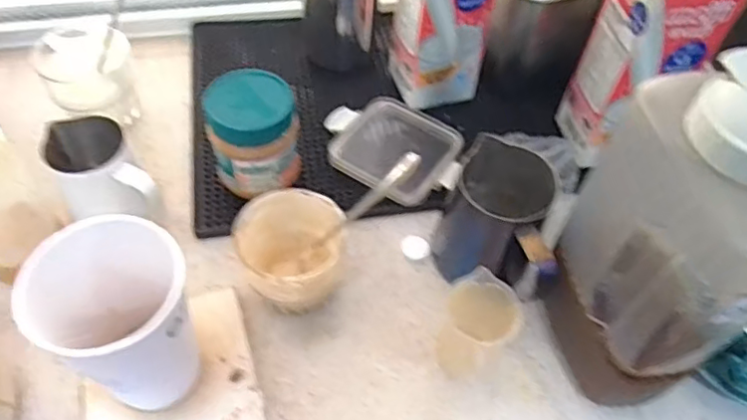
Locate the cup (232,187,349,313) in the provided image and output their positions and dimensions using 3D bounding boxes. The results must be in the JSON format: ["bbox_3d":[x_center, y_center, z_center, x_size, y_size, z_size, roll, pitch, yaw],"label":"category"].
[{"bbox_3d":[-0.062,0.042,0.479,0.082,0.078,0.087,1,55,-1],"label":"cup"}]

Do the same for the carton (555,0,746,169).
[{"bbox_3d":[0.240,-0.142,0.520,0.084,0.212,0.078,-5,55,-6],"label":"carton"}]

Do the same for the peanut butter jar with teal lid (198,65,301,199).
[{"bbox_3d":[-0.105,-0.060,0.528,0.074,0.110,0.069,1,55,-1],"label":"peanut butter jar with teal lid"}]

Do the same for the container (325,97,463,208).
[{"bbox_3d":[0.020,-0.062,0.591,0.144,0.020,0.106,29,59,17],"label":"container"}]

